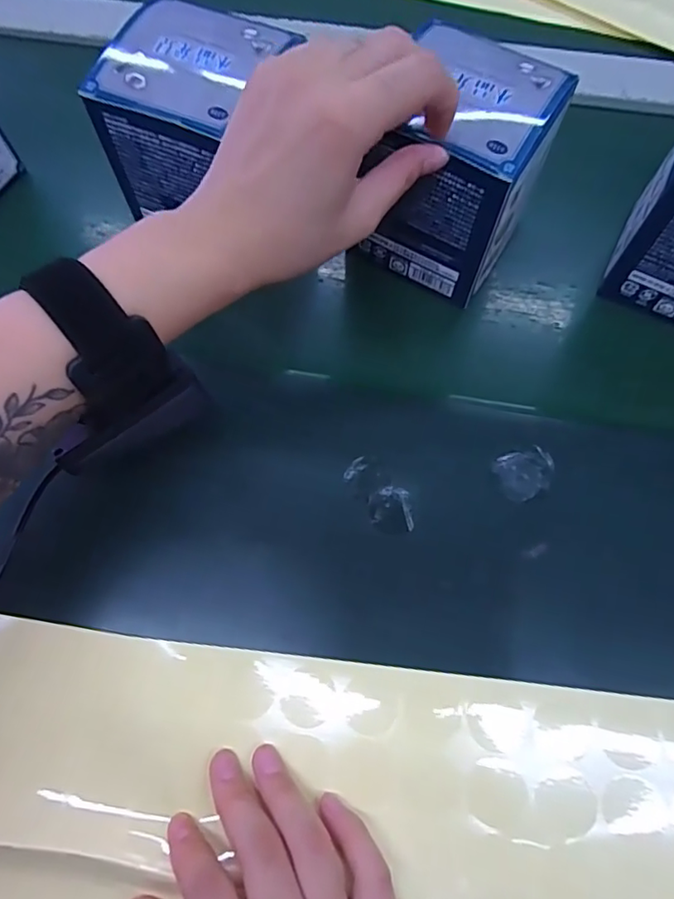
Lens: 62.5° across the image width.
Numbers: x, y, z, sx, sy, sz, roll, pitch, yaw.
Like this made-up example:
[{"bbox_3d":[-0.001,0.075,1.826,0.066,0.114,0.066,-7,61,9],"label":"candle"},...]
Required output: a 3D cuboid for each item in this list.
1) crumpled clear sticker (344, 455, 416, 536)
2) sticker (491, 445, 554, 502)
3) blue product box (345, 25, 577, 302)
[{"bbox_3d":[0.022,0.023,0.278,0.021,0.005,0.043,-29,69,-13],"label":"crumpled clear sticker"},{"bbox_3d":[0.096,0.011,0.279,0.030,0.004,0.024,-23,68,-10],"label":"sticker"},{"bbox_3d":[0.061,-0.138,0.287,0.076,0.097,0.071,25,70,11],"label":"blue product box"}]

